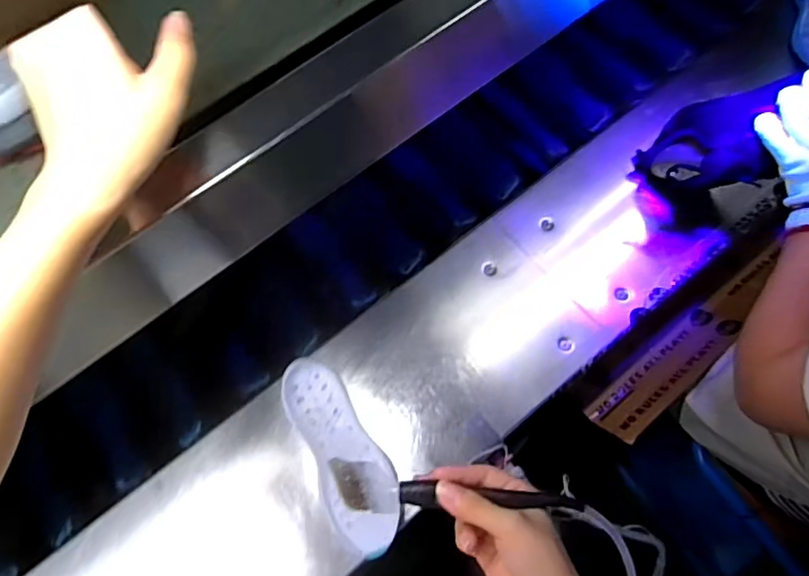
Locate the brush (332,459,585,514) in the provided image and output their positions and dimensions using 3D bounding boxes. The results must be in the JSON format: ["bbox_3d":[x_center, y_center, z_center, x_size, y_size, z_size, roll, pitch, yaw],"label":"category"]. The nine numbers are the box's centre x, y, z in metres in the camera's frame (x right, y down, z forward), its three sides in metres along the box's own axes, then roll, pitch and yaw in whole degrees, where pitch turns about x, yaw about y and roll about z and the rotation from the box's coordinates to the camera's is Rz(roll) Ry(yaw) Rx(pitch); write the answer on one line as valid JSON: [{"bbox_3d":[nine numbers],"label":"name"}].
[{"bbox_3d":[0.035,0.146,0.410,0.173,0.016,0.033,2,70,8],"label":"brush"}]

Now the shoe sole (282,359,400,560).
[{"bbox_3d":[-0.072,0.193,0.694,0.083,0.022,0.237,-22,70,-17],"label":"shoe sole"}]

